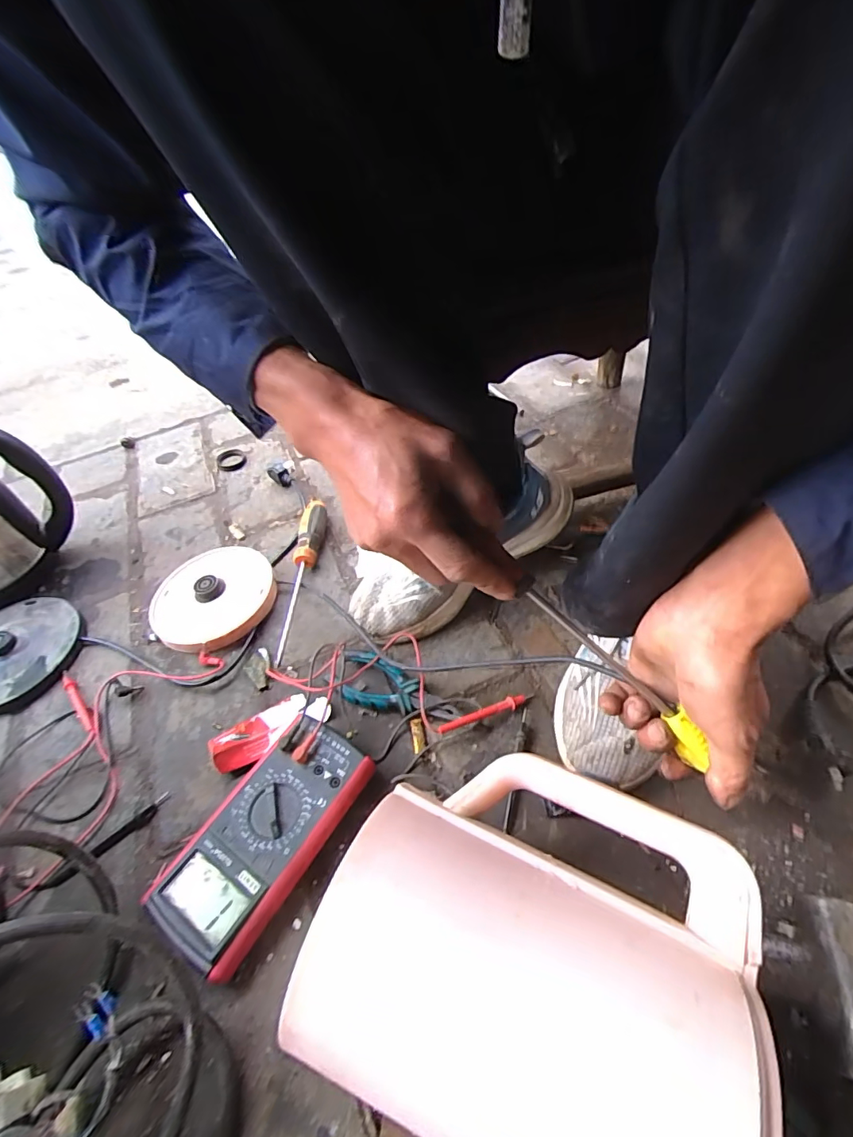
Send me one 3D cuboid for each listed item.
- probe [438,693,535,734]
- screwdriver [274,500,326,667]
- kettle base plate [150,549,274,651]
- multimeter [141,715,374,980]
[{"bbox_3d":[0.057,0.132,0.455,0.101,0.009,0.011,-13,48,-22],"label":"probe"},{"bbox_3d":[-0.148,0.004,0.585,0.025,0.033,0.247,-2,49,4],"label":"screwdriver"},{"bbox_3d":[-0.256,0.027,0.580,0.145,0.035,0.157,-27,52,-17],"label":"kettle base plate"},{"bbox_3d":[-0.129,0.213,0.399,0.085,0.035,0.176,25,56,25],"label":"multimeter"}]

